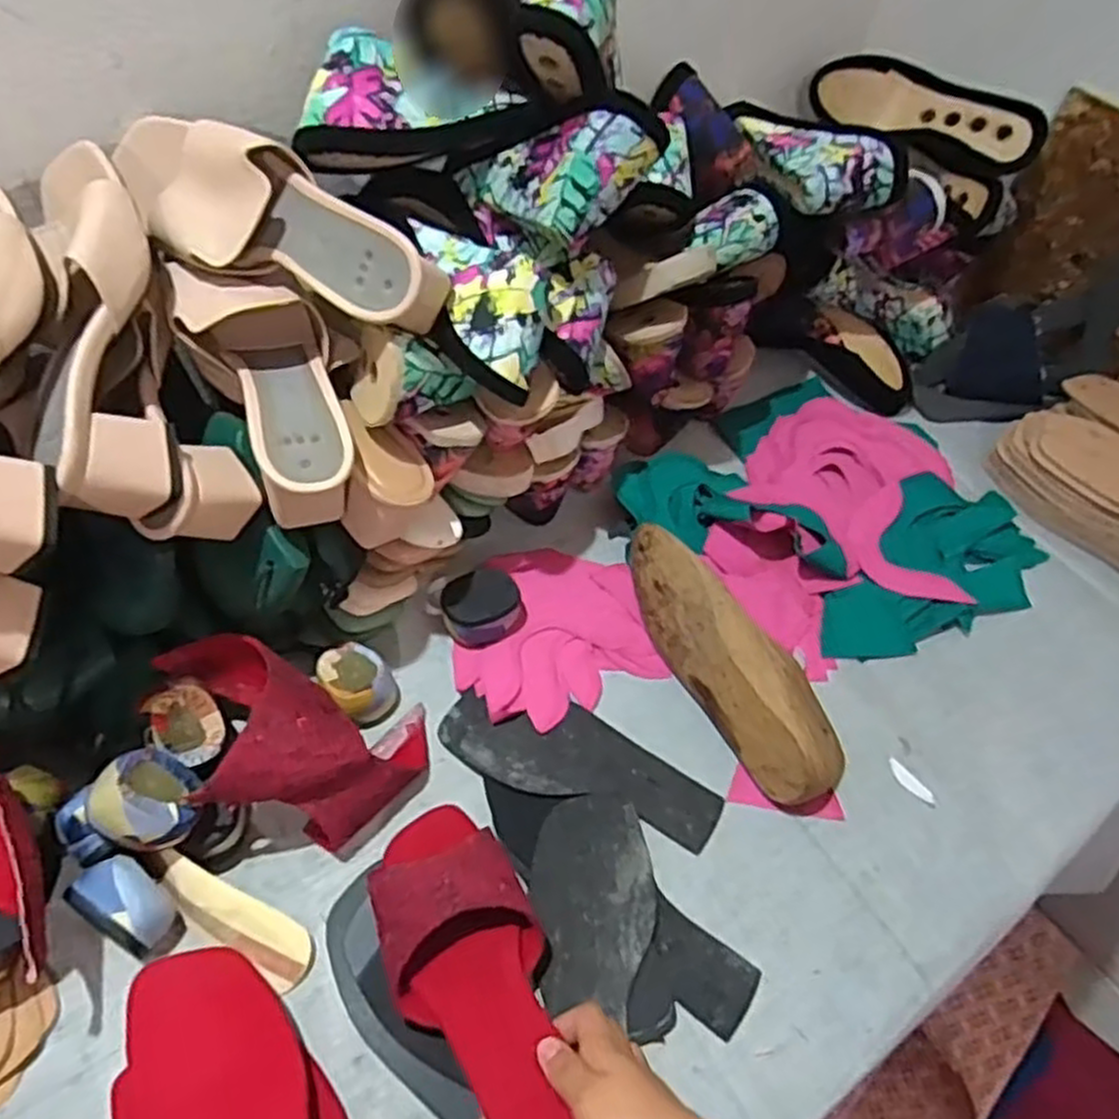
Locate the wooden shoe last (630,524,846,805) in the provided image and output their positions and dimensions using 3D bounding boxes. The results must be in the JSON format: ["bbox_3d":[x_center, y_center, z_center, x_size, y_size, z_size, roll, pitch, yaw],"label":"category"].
[{"bbox_3d":[0.136,0.067,0.612,0.076,0.072,0.237,-24,59,-21],"label":"wooden shoe last"}]

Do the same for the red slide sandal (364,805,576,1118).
[{"bbox_3d":[-0.047,0.251,0.462,0.088,0.054,0.241,-19,44,-18],"label":"red slide sandal"}]

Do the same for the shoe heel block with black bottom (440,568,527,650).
[{"bbox_3d":[-0.062,0.038,0.635,0.067,0.037,0.060,-1,53,-6],"label":"shoe heel block with black bottom"}]

